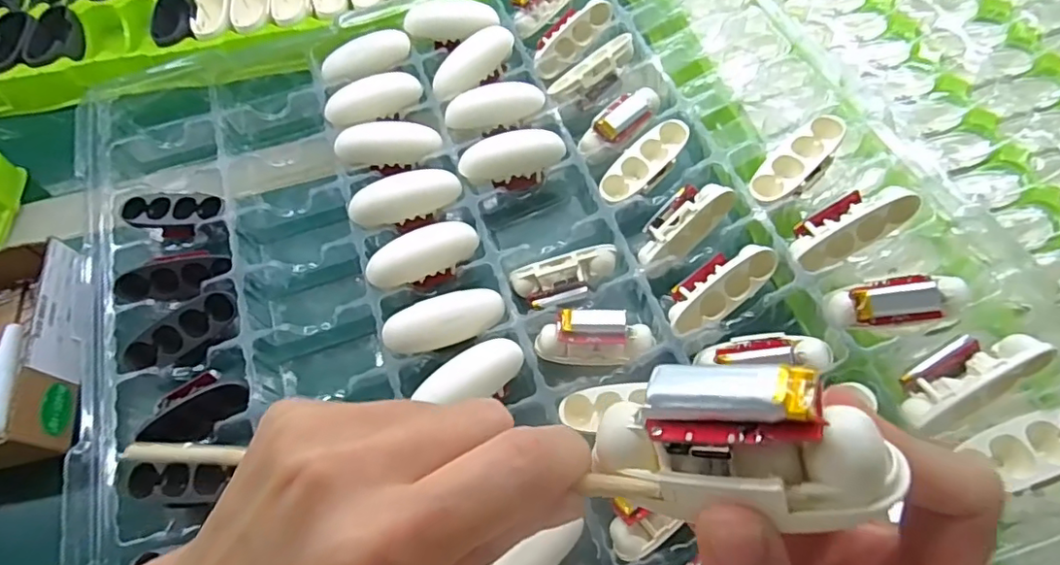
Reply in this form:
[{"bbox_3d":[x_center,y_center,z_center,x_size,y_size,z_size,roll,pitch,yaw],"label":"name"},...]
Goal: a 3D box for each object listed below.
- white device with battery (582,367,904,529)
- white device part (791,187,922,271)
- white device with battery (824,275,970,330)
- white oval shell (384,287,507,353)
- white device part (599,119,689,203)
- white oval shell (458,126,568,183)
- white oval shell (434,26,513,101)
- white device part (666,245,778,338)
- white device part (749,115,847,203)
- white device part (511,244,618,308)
[{"bbox_3d":[0.045,0.033,0.127,0.057,0.024,0.033,-6,103,20],"label":"white device with battery"},{"bbox_3d":[0.166,-0.029,0.295,0.061,0.021,0.020,-29,23,14],"label":"white device part"},{"bbox_3d":[0.174,0.008,0.270,0.061,0.015,0.021,-10,60,13],"label":"white device with battery"},{"bbox_3d":[-0.047,0.018,0.308,0.064,0.012,0.026,-17,62,-6],"label":"white oval shell"},{"bbox_3d":[0.070,-0.071,0.343,0.063,0.012,0.026,-44,67,-4],"label":"white device part"},{"bbox_3d":[-0.011,-0.081,0.353,0.064,0.019,0.020,-11,61,-3],"label":"white oval shell"},{"bbox_3d":[-0.041,-0.153,0.395,0.064,0.022,0.019,-40,65,1],"label":"white oval shell"},{"bbox_3d":[0.099,0.002,0.302,0.064,0.016,0.029,-36,65,0],"label":"white device part"},{"bbox_3d":[0.148,-0.066,0.314,0.063,0.013,0.025,-44,67,-5],"label":"white device part"},{"bbox_3d":[0.020,-0.003,0.323,0.061,0.014,0.026,-20,60,14],"label":"white device part"}]

